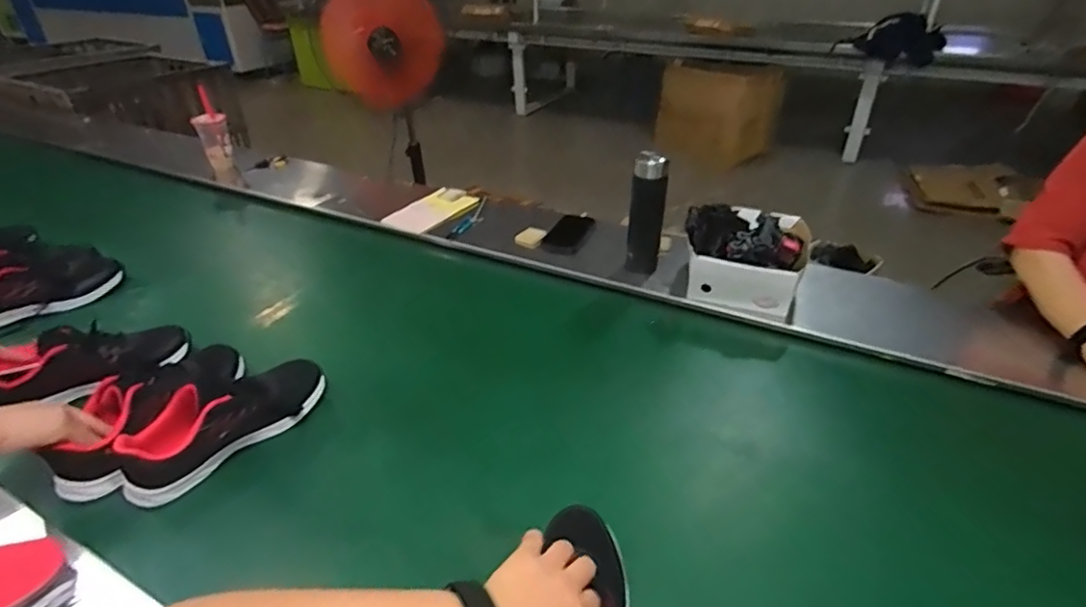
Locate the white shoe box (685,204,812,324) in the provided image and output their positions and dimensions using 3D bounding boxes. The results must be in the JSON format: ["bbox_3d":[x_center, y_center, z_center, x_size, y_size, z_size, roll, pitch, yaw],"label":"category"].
[{"bbox_3d":[0.380,-0.097,1.058,0.215,0.137,0.227,11,36,18],"label":"white shoe box"}]

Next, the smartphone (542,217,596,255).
[{"bbox_3d":[0.063,-0.158,1.255,0.081,0.015,0.164,14,37,21],"label":"smartphone"}]

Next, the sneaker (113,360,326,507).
[{"bbox_3d":[-0.423,0.149,0.755,0.089,0.088,0.267,21,40,30],"label":"sneaker"}]

